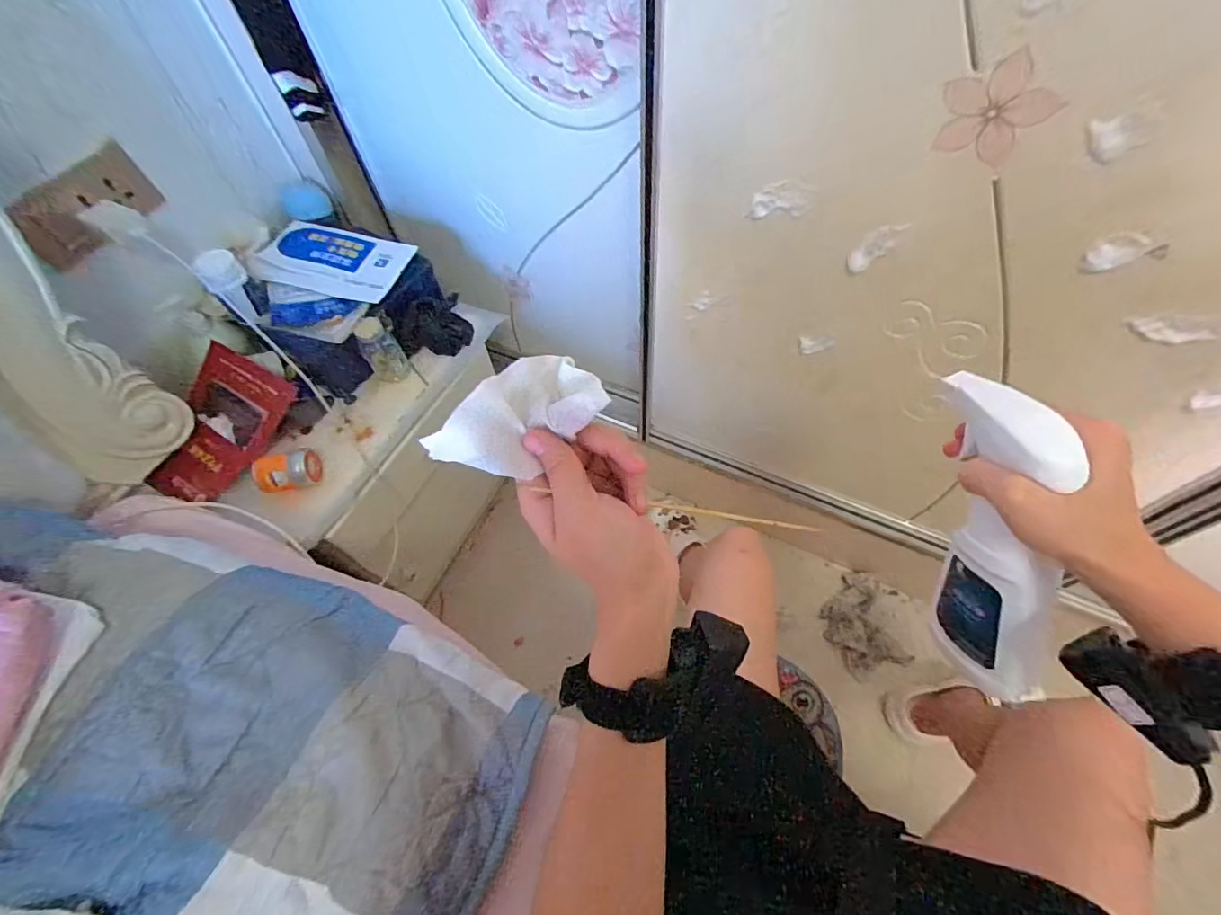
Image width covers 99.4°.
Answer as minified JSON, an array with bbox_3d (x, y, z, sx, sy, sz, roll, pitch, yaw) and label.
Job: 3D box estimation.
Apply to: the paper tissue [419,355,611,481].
[{"bbox_3d":[-0.056,-0.027,0.277,0.088,0.028,0.069,-32,63,-15],"label":"paper tissue"}]

